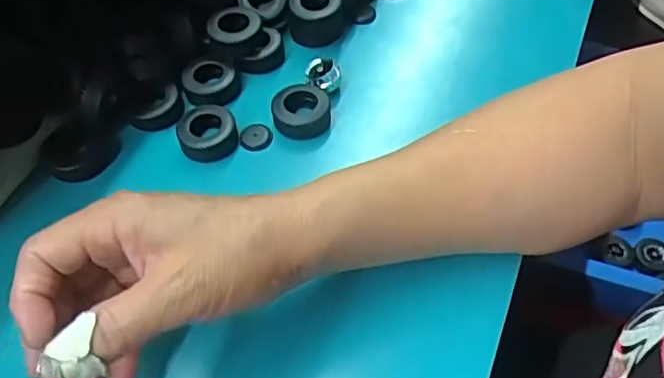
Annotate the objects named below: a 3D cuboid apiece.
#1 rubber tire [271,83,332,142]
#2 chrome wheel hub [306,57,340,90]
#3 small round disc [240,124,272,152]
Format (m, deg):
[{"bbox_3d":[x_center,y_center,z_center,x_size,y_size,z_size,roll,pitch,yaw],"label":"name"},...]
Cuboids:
[{"bbox_3d":[-0.020,-0.052,0.400,0.037,0.016,0.036,-2,53,-2],"label":"rubber tire"},{"bbox_3d":[-0.006,-0.076,0.415,0.022,0.016,0.021,0,53,0],"label":"chrome wheel hub"},{"bbox_3d":[-0.050,-0.034,0.399,0.020,0.004,0.020,0,53,0],"label":"small round disc"}]

